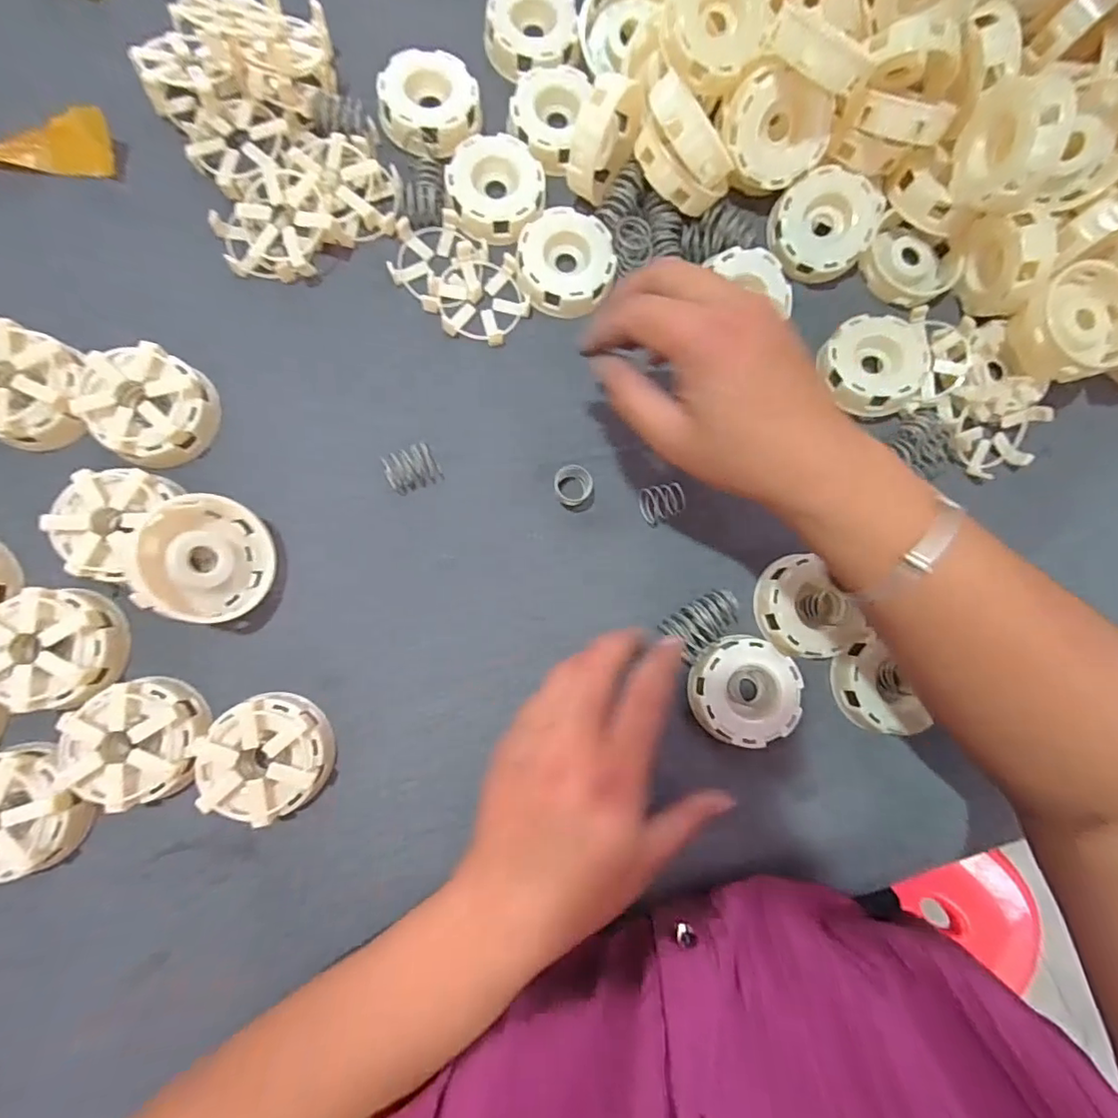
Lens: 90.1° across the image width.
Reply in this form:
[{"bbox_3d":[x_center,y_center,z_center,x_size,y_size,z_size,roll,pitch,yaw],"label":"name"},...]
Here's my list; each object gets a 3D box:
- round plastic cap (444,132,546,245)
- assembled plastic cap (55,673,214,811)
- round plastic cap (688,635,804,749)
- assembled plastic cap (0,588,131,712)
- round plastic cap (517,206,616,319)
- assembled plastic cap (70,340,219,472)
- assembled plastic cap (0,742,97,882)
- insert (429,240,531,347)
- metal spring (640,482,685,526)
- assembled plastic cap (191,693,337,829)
[{"bbox_3d":[-0.042,-0.243,0.367,0.062,0.017,0.068,1,83,-6],"label":"round plastic cap"},{"bbox_3d":[-0.232,0.100,0.307,0.064,0.033,0.062,1,83,-6],"label":"assembled plastic cap"},{"bbox_3d":[0.115,0.081,0.342,0.062,0.018,0.063,1,83,-6],"label":"round plastic cap"},{"bbox_3d":[-0.282,0.049,0.307,0.064,0.029,0.063,1,83,-6],"label":"assembled plastic cap"},{"bbox_3d":[0.004,-0.194,0.366,0.060,0.017,0.069,2,82,-6],"label":"round plastic cap"},{"bbox_3d":[-0.242,-0.091,0.328,0.065,0.028,0.065,1,83,-6],"label":"assembled plastic cap"},{"bbox_3d":[-0.291,0.134,0.298,0.068,0.036,0.063,1,83,-6],"label":"assembled plastic cap"},{"bbox_3d":[-0.051,-0.172,0.364,0.062,0.012,0.059,18,81,-3],"label":"insert"},{"bbox_3d":[0.066,-0.037,0.360,0.024,0.019,0.022,-22,85,-8],"label":"metal spring"},{"bbox_3d":[-0.162,0.109,0.309,0.063,0.032,0.061,1,83,-6],"label":"assembled plastic cap"}]

